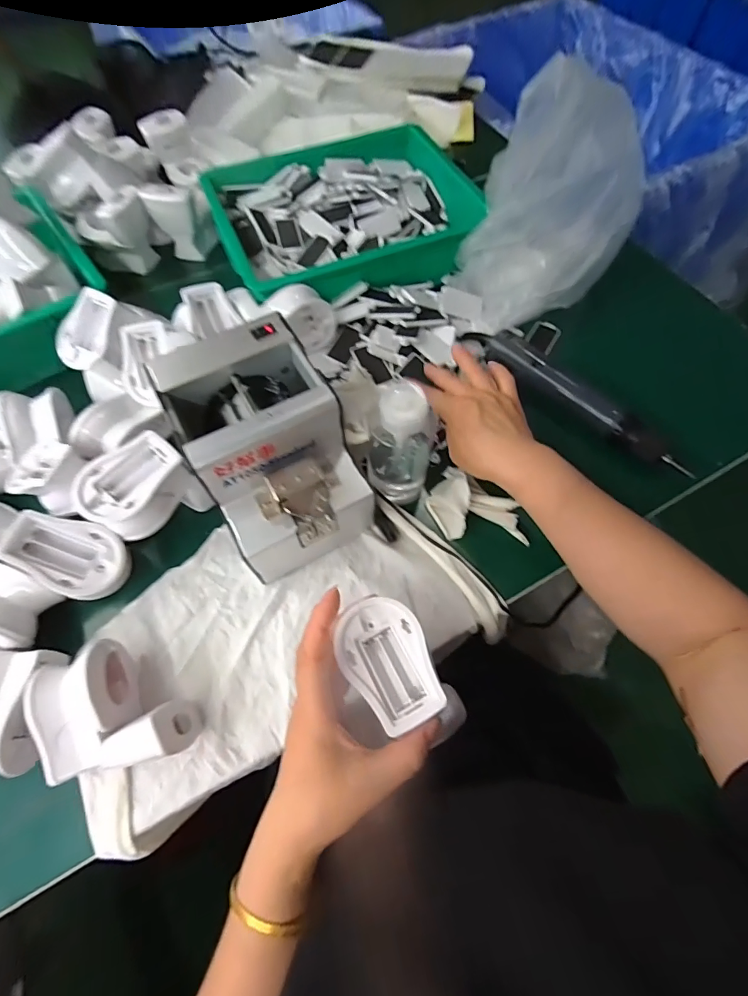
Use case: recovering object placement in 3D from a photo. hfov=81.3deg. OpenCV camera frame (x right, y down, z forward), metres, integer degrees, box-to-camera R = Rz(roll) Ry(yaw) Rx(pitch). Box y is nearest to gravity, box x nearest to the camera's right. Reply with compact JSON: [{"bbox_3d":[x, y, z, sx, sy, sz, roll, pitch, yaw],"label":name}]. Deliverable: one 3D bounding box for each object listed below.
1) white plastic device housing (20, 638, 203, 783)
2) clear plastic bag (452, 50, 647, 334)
[{"bbox_3d":[-0.208,0.167,0.350,0.099,0.057,0.096,-20,66,-9],"label":"white plastic device housing"},{"bbox_3d":[0.205,-0.334,0.494,0.169,0.190,0.130,-22,66,-10],"label":"clear plastic bag"}]

